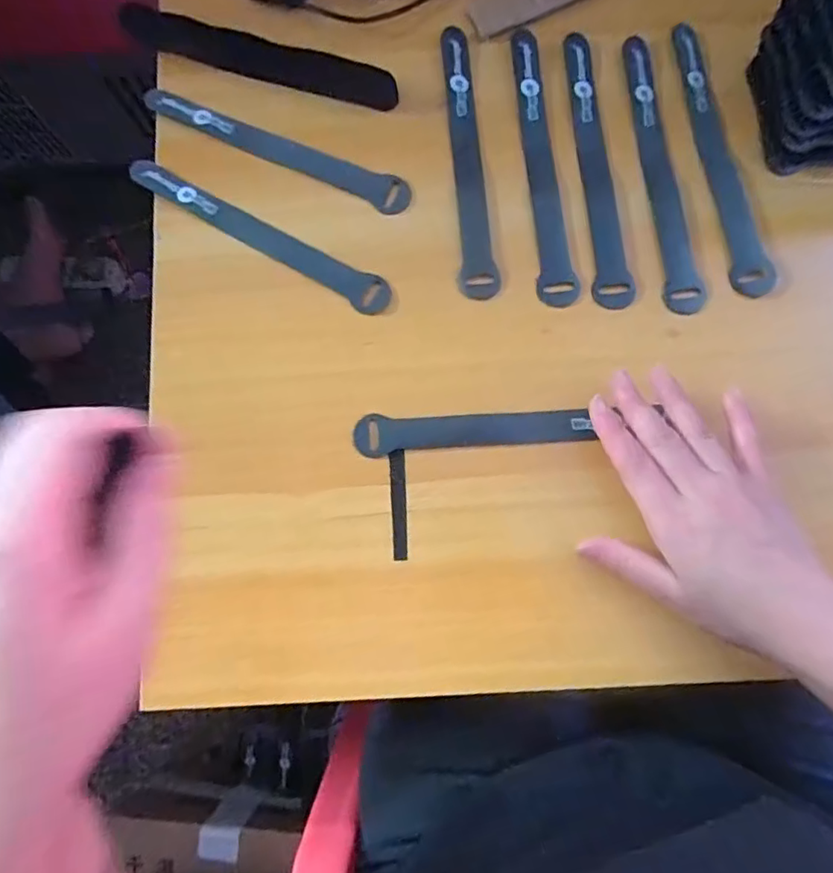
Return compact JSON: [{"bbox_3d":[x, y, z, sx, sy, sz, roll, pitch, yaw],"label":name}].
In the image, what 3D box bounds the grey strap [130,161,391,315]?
[{"bbox_3d":[-0.108,-0.136,0.375,0.205,0.006,0.024,30,79,8],"label":"grey strap"}]

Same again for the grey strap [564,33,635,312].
[{"bbox_3d":[0.118,-0.184,0.378,0.023,0.004,0.209,-4,76,1],"label":"grey strap"}]

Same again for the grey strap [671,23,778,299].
[{"bbox_3d":[0.200,-0.188,0.373,0.022,0.005,0.201,-8,76,0],"label":"grey strap"}]

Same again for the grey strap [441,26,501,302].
[{"bbox_3d":[0.034,-0.192,0.385,0.023,0.004,0.211,-4,76,1],"label":"grey strap"}]

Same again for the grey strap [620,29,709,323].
[{"bbox_3d":[0.161,-0.178,0.376,0.023,0.005,0.206,-6,76,4],"label":"grey strap"}]

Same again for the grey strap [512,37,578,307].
[{"bbox_3d":[0.084,-0.186,0.380,0.023,0.004,0.210,-4,76,1],"label":"grey strap"}]

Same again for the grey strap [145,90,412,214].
[{"bbox_3d":[-0.098,-0.204,0.393,0.203,0.004,0.023,26,79,8],"label":"grey strap"}]

